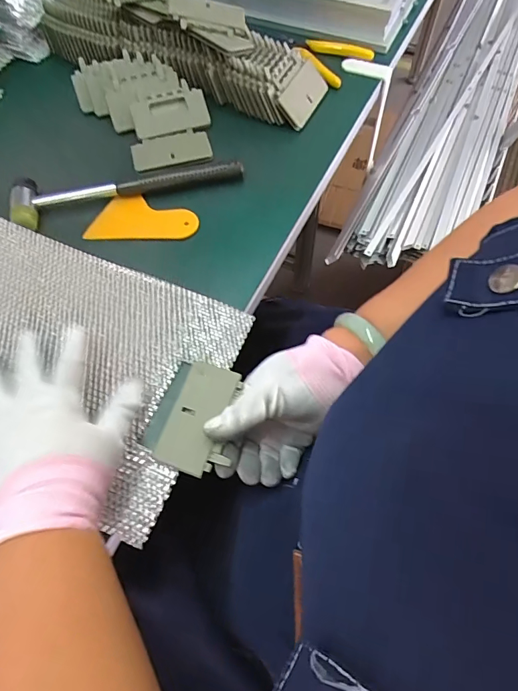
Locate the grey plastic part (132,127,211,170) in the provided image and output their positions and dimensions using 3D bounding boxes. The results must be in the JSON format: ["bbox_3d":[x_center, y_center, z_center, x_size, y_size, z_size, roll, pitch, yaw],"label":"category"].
[{"bbox_3d":[-0.098,-0.218,0.470,0.085,0.005,0.050,-13,63,-5],"label":"grey plastic part"}]

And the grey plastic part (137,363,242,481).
[{"bbox_3d":[-0.052,0.055,0.336,0.063,0.014,0.084,19,65,7],"label":"grey plastic part"}]

